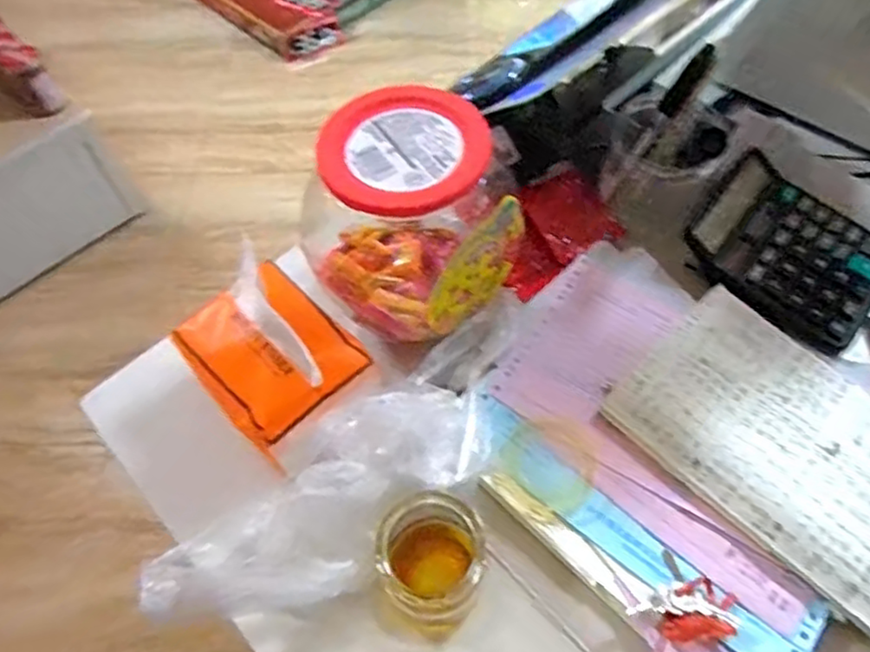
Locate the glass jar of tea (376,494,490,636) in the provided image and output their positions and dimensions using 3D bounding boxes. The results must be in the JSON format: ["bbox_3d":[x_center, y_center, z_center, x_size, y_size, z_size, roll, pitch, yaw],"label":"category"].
[{"bbox_3d":[-0.001,0.135,0.375,0.055,0.067,0.060,-1,58,2],"label":"glass jar of tea"}]

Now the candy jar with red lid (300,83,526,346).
[{"bbox_3d":[-0.009,-0.076,0.437,0.130,0.120,0.128,-1,58,2],"label":"candy jar with red lid"}]

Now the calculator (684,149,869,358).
[{"bbox_3d":[0.271,-0.057,0.503,0.140,0.048,0.125,36,66,22],"label":"calculator"}]

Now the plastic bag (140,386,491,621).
[{"bbox_3d":[-0.064,0.111,0.391,0.218,0.056,0.096,-35,62,-3],"label":"plastic bag"}]

